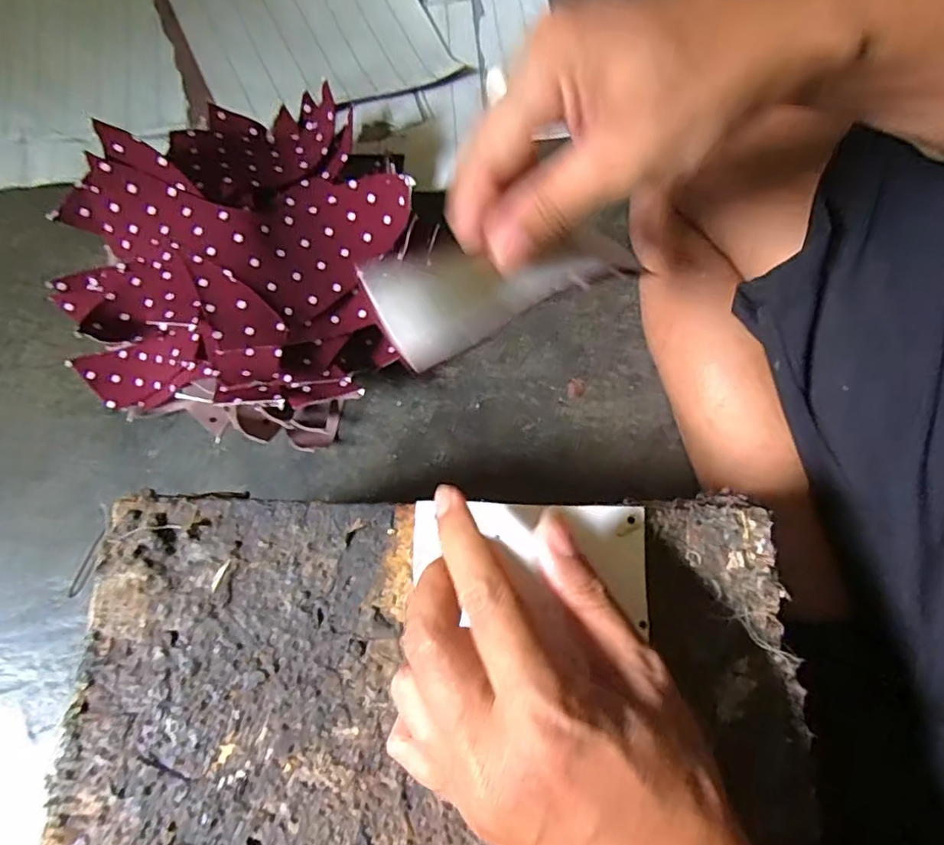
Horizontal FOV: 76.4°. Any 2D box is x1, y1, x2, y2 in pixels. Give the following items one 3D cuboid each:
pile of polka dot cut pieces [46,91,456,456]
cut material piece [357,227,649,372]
[{"bbox_3d":[-0.155,-0.114,0.434,0.228,0.116,0.253,23,75,6],"label":"pile of polka dot cut pieces"},{"bbox_3d":[0.020,-0.058,0.266,0.142,0.009,0.042,-19,109,-32],"label":"cut material piece"}]

